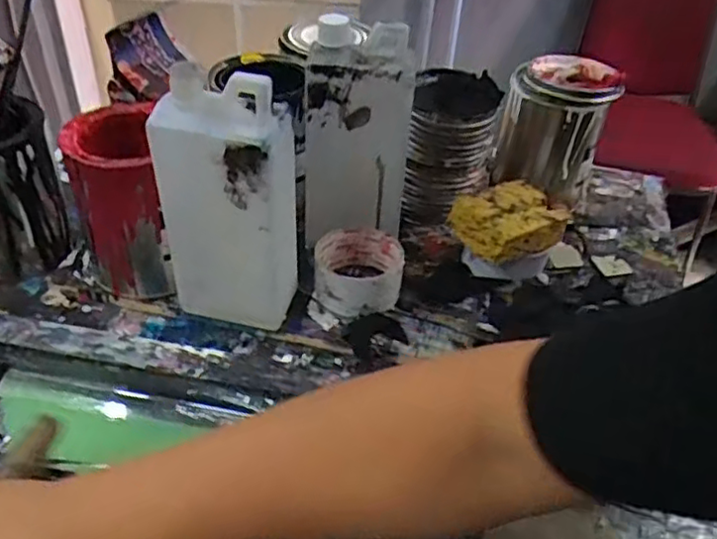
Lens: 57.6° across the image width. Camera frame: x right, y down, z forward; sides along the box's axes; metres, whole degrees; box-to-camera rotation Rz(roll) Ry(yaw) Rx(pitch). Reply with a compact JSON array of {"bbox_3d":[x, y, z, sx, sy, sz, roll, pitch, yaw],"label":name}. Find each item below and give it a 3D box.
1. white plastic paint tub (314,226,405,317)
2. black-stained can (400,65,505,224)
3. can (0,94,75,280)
[{"bbox_3d":[-0.001,0.001,0.606,0.080,0.053,0.081,3,40,-3],"label":"white plastic paint tub"},{"bbox_3d":[0.089,-0.135,0.695,0.088,0.136,0.100,0,40,-6],"label":"black-stained can"},{"bbox_3d":[-0.335,-0.078,0.611,0.099,0.145,0.089,-19,46,-26],"label":"can"}]

